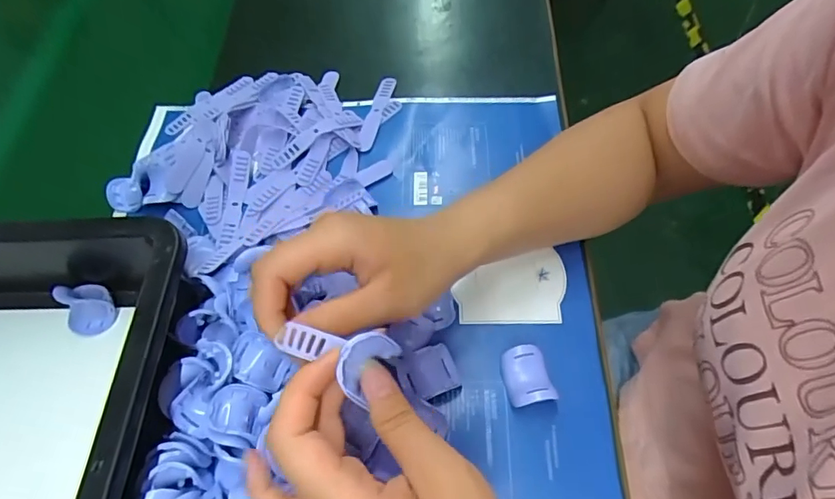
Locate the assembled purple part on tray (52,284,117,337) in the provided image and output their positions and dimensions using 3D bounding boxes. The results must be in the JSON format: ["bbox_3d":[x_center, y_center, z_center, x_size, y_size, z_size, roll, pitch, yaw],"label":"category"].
[{"bbox_3d":[-0.230,0.040,0.348,0.034,0.026,0.033,-2,60,3],"label":"assembled purple part on tray"}]

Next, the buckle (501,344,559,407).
[{"bbox_3d":[0.068,0.080,0.319,0.027,0.019,0.037,-11,60,-2],"label":"buckle"}]

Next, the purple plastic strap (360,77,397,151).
[{"bbox_3d":[-0.037,-0.121,0.441,0.015,0.006,0.086,12,62,11],"label":"purple plastic strap"}]

